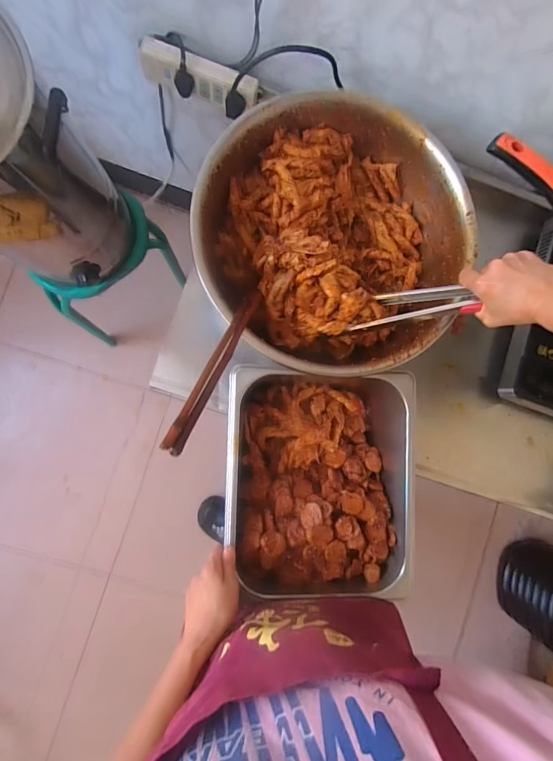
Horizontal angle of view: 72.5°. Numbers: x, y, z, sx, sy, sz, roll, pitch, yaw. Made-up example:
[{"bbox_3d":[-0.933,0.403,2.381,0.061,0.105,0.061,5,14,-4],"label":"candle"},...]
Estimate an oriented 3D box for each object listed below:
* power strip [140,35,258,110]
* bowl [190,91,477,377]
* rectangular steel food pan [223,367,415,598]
[{"bbox_3d":[-0.130,-0.520,0.644,0.199,0.063,0.044,21,87,-5],"label":"power strip"},{"bbox_3d":[0.076,-0.202,0.572,0.366,0.131,0.372,0,89,-6],"label":"bowl"},{"bbox_3d":[0.056,0.144,0.577,0.256,0.122,0.311,3,88,-6],"label":"rectangular steel food pan"}]

